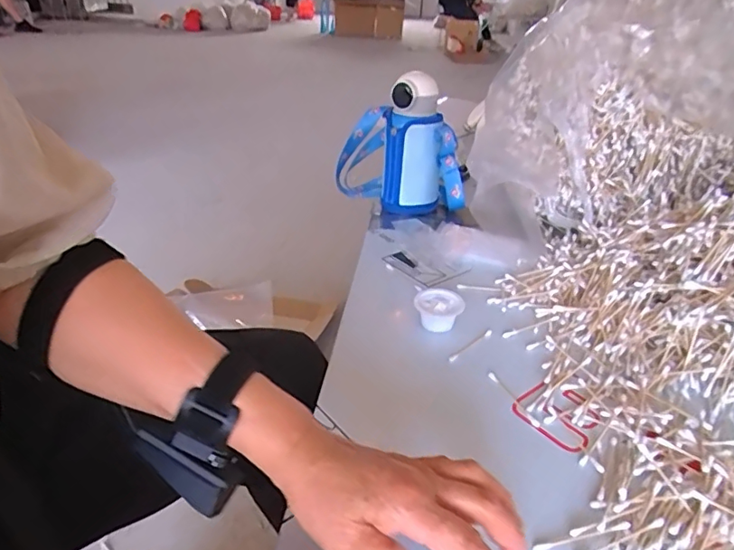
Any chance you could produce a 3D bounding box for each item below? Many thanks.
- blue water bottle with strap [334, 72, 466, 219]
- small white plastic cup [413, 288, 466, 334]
[{"bbox_3d":[0.054,-0.212,0.846,0.083,0.201,0.227,-24,39,-37],"label":"blue water bottle with strap"},{"bbox_3d":[0.079,0.041,0.579,0.053,0.027,0.055,1,30,-1],"label":"small white plastic cup"}]

